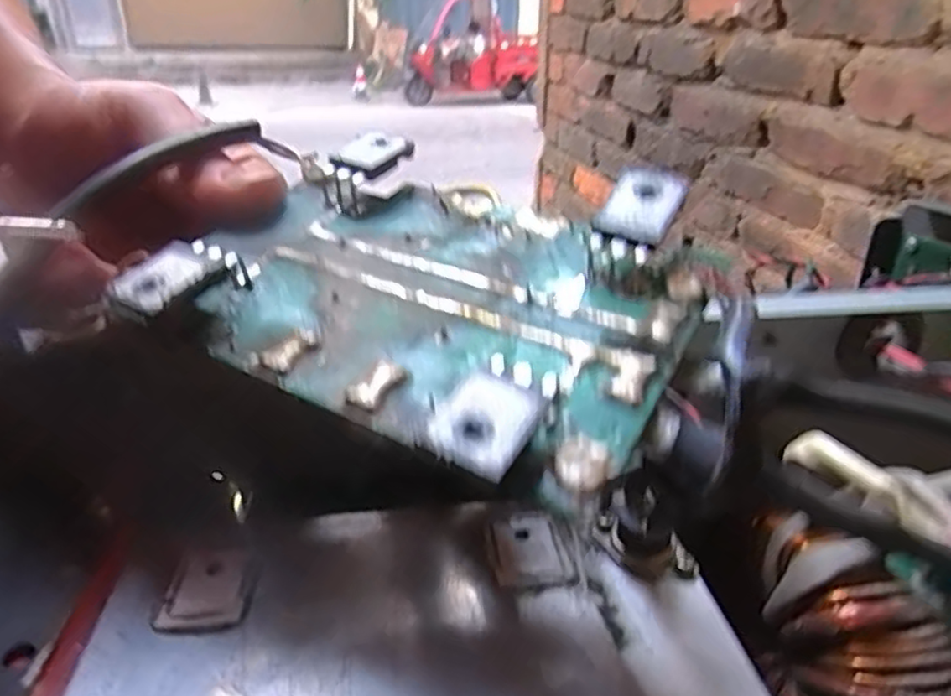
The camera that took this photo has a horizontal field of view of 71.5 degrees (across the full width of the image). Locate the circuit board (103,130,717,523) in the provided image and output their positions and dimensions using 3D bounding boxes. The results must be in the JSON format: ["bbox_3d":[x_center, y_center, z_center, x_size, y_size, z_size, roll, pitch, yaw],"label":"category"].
[{"bbox_3d":[-0.011,-0.012,0.158,0.117,0.030,0.091,19,46,25],"label":"circuit board"}]

